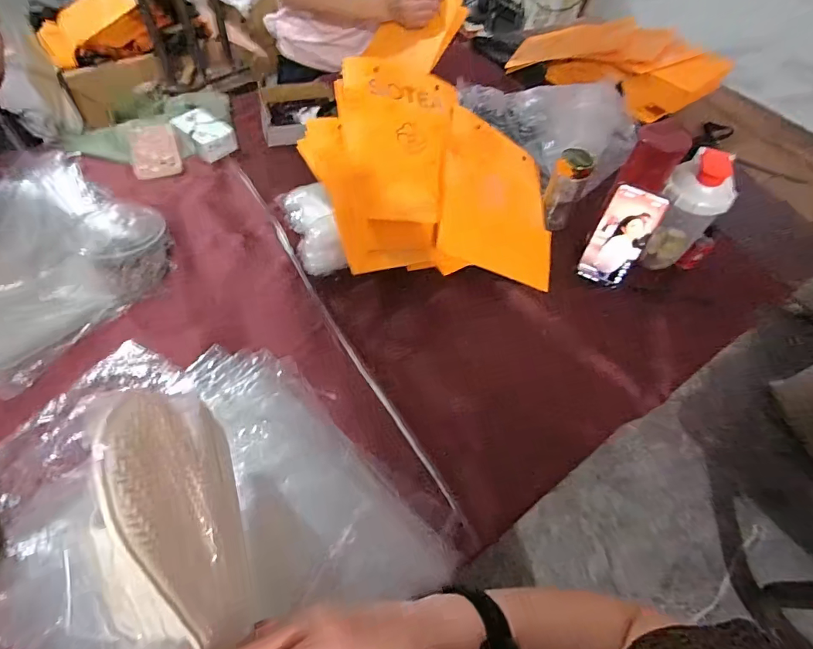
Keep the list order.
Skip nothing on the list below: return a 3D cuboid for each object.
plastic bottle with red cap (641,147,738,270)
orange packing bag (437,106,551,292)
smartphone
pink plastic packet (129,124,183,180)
[{"bbox_3d":[0.415,-0.162,0.654,0.089,0.191,0.090,34,59,17],"label":"plastic bottle with red cap"},{"bbox_3d":[0.150,-0.204,0.695,0.206,0.031,0.262,16,69,-21],"label":"orange packing bag"},{"bbox_3d":[0.323,-0.129,0.653,0.076,0.154,0.015,21,39,10],"label":"smartphone"},{"bbox_3d":[-0.489,-0.340,0.838,0.083,0.016,0.171,-18,59,-17],"label":"pink plastic packet"}]

